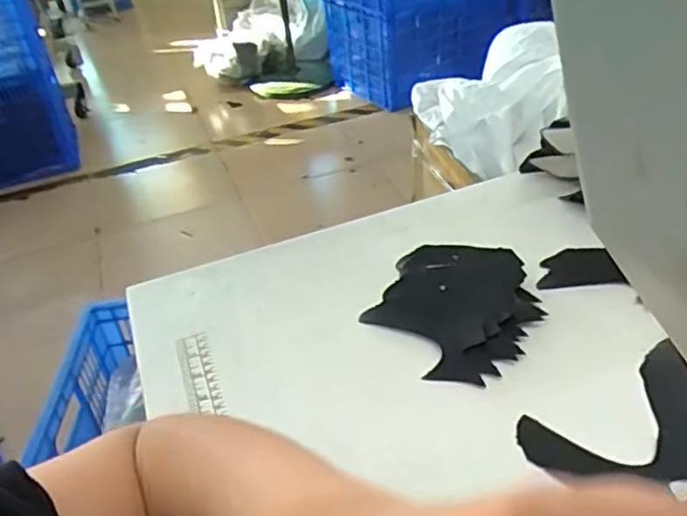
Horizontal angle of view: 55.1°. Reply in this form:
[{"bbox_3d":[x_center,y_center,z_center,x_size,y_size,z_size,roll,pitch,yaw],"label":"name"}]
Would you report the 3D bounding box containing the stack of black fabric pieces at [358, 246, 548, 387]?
[{"bbox_3d":[0.092,0.036,0.552,0.130,0.022,0.141,15,41,28],"label":"stack of black fabric pieces"}]

